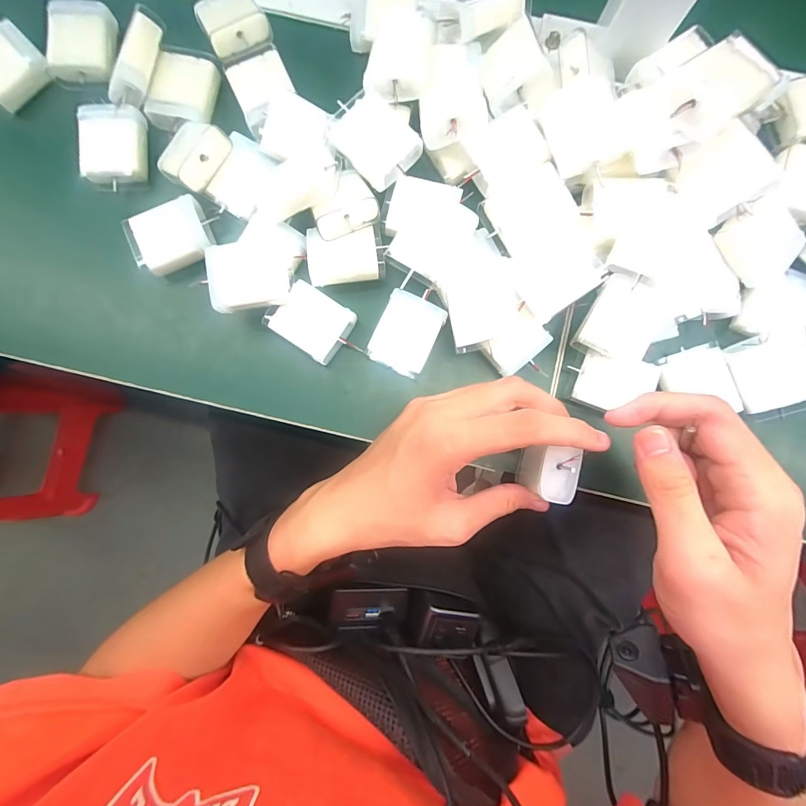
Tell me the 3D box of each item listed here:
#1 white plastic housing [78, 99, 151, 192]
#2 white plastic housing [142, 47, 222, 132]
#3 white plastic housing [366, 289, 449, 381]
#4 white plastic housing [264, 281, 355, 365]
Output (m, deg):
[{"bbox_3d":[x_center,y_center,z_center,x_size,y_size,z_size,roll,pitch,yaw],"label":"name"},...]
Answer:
[{"bbox_3d":[-0.204,-0.182,0.274,0.039,0.017,0.054,-1,88,-1],"label":"white plastic housing"},{"bbox_3d":[-0.155,-0.221,0.274,0.044,0.012,0.051,13,88,0],"label":"white plastic housing"},{"bbox_3d":[0.003,-0.048,0.272,0.040,0.016,0.051,24,88,0],"label":"white plastic housing"},{"bbox_3d":[-0.063,-0.056,0.271,0.051,0.017,0.041,34,88,0],"label":"white plastic housing"}]

